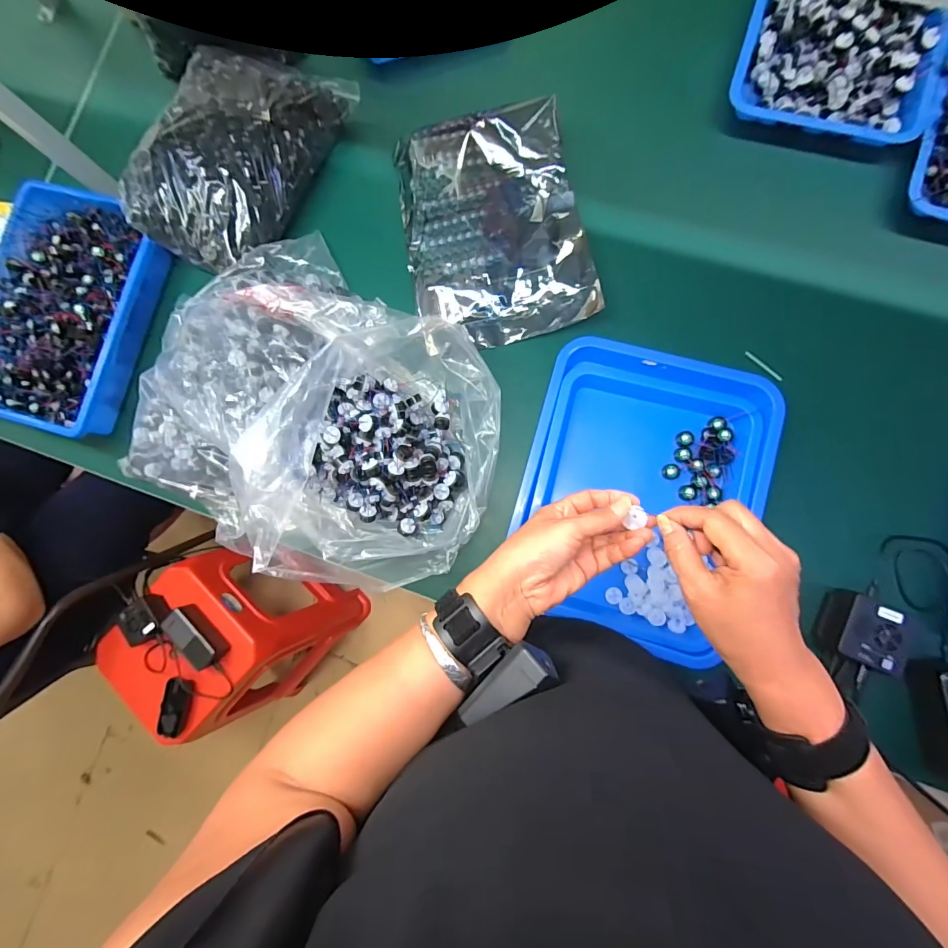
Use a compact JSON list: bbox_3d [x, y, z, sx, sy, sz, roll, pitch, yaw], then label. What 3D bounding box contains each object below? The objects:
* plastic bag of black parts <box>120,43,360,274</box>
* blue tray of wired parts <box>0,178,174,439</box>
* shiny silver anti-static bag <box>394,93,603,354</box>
[{"bbox_3d":[-0.352,-0.480,0.630,0.215,0.117,0.343,24,87,7],"label":"plastic bag of black parts"},{"bbox_3d":[-0.640,-0.260,0.650,0.247,0.057,0.371,14,86,6],"label":"blue tray of wired parts"},{"bbox_3d":[0.025,-0.363,0.602,0.253,0.054,0.342,-10,83,4],"label":"shiny silver anti-static bag"}]

